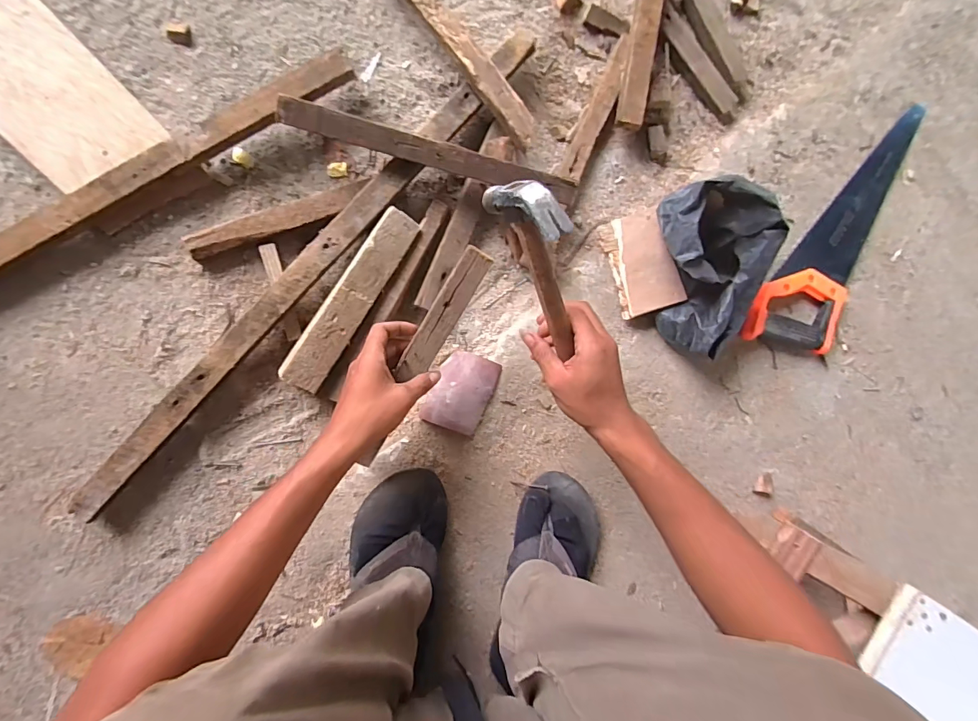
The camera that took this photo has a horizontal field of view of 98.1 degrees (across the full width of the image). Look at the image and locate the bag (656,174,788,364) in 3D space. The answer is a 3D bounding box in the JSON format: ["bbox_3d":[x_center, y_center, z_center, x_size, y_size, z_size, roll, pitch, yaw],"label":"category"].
[{"bbox_3d":[0.280,-0.114,0.530,0.111,0.114,0.205,-7,92,-7],"label":"bag"}]

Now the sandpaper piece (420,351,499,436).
[{"bbox_3d":[-0.033,0.041,0.543,0.075,0.015,0.100,25,88,-7],"label":"sandpaper piece"}]

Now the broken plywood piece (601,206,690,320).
[{"bbox_3d":[0.203,-0.130,0.563,0.080,0.008,0.132,-16,84,8],"label":"broken plywood piece"}]

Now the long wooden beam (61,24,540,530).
[{"bbox_3d":[-0.199,-0.116,0.505,0.033,0.035,0.732,41,86,-6],"label":"long wooden beam"}]

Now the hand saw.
[{"bbox_3d":[0.517,-0.178,0.603,0.123,0.026,0.417,38,86,-7],"label":"hand saw"}]

